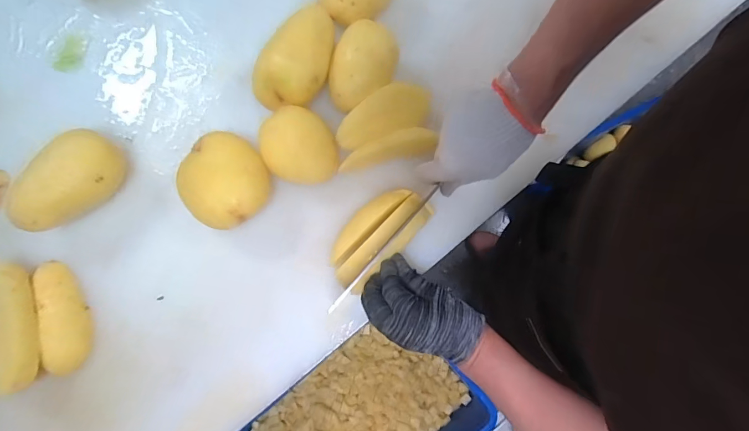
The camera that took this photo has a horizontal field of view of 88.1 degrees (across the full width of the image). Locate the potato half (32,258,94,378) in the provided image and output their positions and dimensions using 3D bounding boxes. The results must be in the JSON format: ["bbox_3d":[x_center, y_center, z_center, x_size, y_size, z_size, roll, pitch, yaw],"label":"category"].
[{"bbox_3d":[-0.349,0.109,0.428,0.040,0.026,0.124,-17,79,-2],"label":"potato half"}]

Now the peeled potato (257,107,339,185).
[{"bbox_3d":[-0.086,-0.079,0.458,0.081,0.062,0.083,0,79,1],"label":"peeled potato"}]

